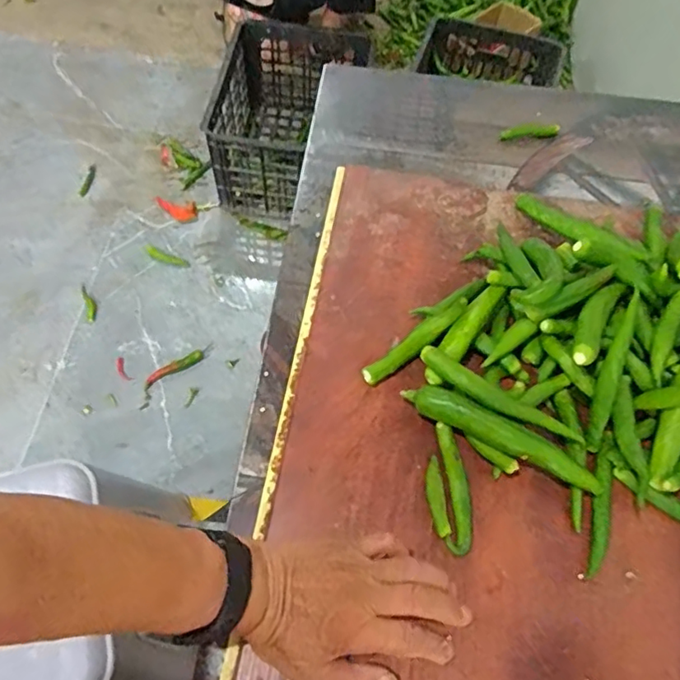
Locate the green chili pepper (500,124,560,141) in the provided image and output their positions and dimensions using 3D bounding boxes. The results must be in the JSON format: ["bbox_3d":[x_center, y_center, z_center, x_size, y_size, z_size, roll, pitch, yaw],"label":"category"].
[{"bbox_3d":[0.224,-0.247,0.676,0.068,0.014,0.013,-1,60,-4],"label":"green chili pepper"}]

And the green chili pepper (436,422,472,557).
[{"bbox_3d":[0.091,0.118,0.457,0.021,0.012,0.101,2,62,-3],"label":"green chili pepper"}]

